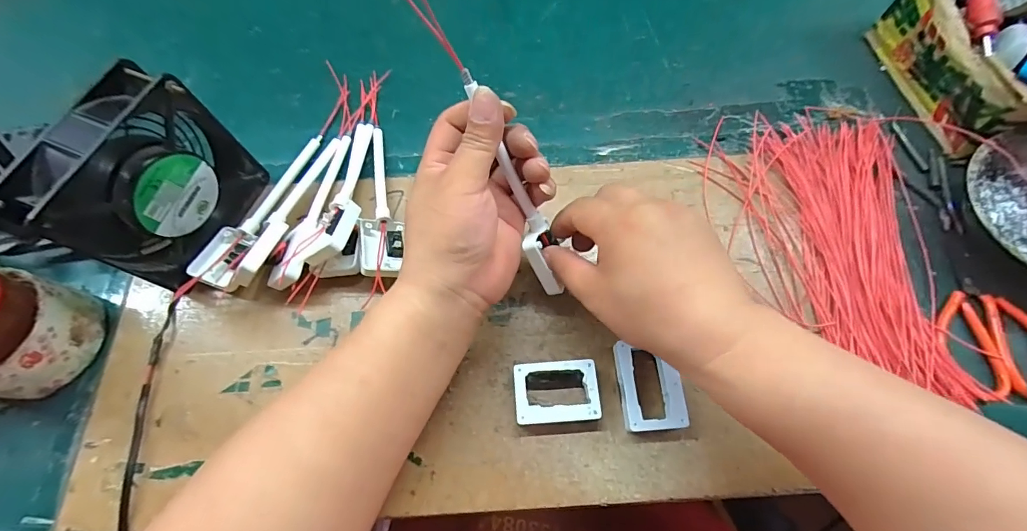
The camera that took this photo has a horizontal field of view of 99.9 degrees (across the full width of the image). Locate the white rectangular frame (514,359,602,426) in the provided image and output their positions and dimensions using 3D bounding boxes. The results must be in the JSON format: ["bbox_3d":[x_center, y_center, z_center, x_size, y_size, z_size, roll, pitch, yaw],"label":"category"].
[{"bbox_3d":[0.030,0.088,0.300,0.056,0.017,0.040,-4,67,0],"label":"white rectangular frame"}]

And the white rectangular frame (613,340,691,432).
[{"bbox_3d":[0.094,0.083,0.300,0.042,0.017,0.058,-5,67,0],"label":"white rectangular frame"}]

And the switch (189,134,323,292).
[{"bbox_3d":[-0.213,-0.052,0.363,0.037,0.019,0.153,13,69,7],"label":"switch"}]

